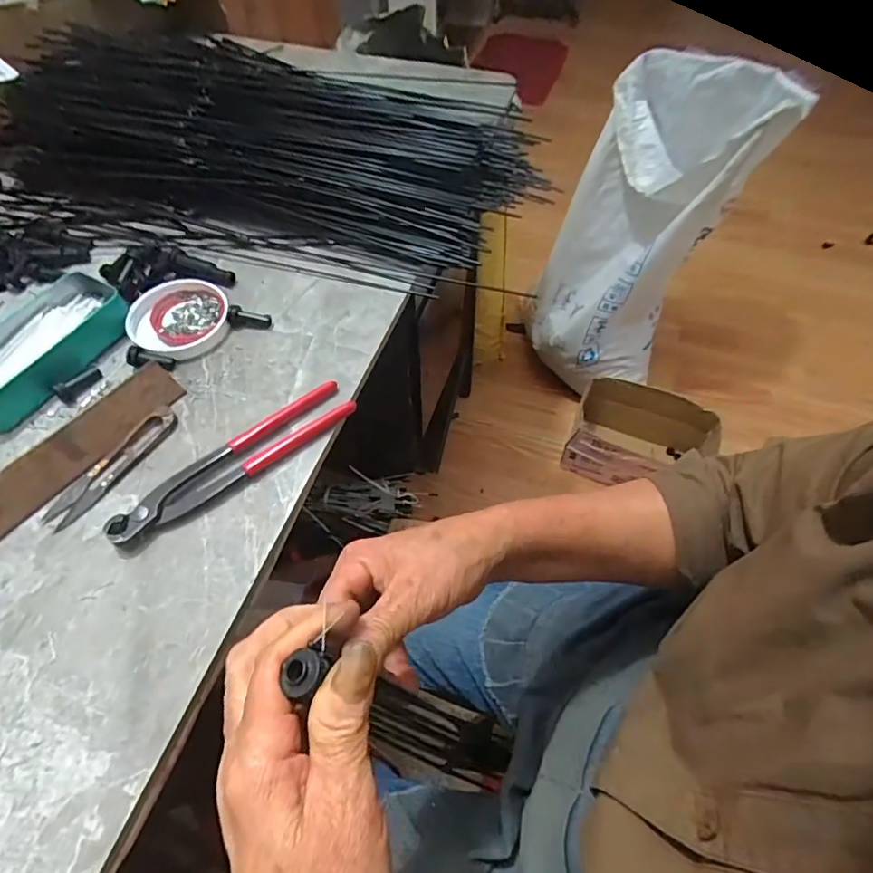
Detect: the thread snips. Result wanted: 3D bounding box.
[{"bbox_3d":[-0.249,0.022,0.407,0.023,0.008,0.117,30,63,18],"label":"thread snips"}]

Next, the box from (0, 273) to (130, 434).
[{"bbox_3d":[-0.344,-0.080,0.456,0.076,0.028,0.150,26,61,16],"label":"box"}]

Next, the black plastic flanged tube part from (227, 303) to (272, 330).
[{"bbox_3d":[-0.173,-0.110,0.487,0.039,0.011,0.015,13,58,-8],"label":"black plastic flanged tube part"}]

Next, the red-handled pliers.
[{"bbox_3d":[-0.152,0.018,0.402,0.193,0.018,0.037,-36,64,-20],"label":"red-handled pliers"}]

